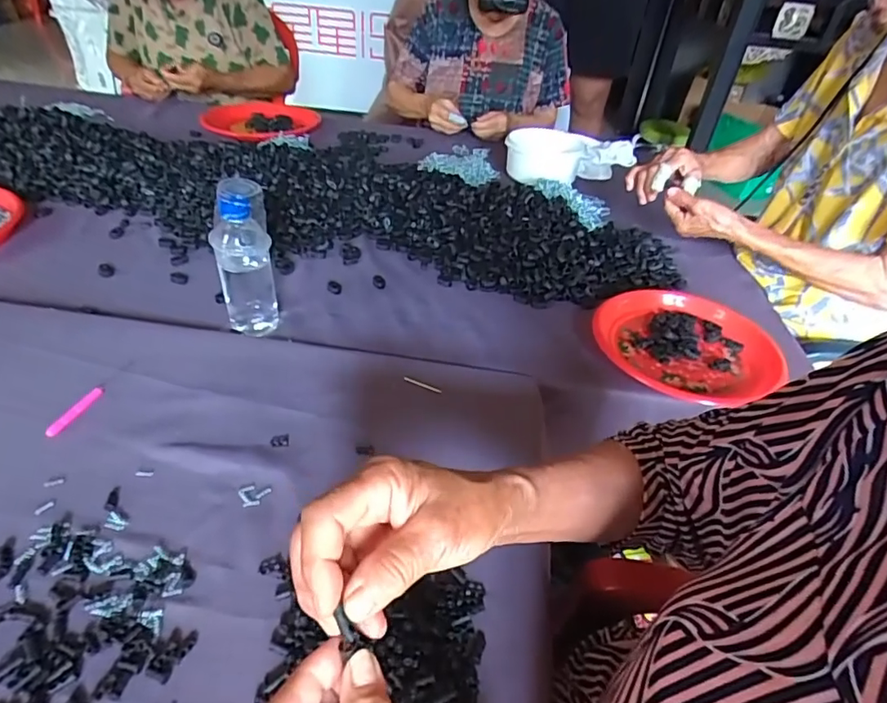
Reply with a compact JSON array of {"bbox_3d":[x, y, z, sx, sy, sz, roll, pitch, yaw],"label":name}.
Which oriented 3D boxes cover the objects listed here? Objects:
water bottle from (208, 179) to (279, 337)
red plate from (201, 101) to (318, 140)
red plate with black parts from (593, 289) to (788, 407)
[{"bbox_3d":[-0.233,-0.113,0.620,0.064,0.179,0.072,-10,42,-20],"label":"water bottle"},{"bbox_3d":[-0.427,-0.539,1.238,0.260,0.037,0.278,4,39,-3],"label":"red plate"},{"bbox_3d":[0.313,-0.018,0.695,0.200,0.036,0.199,4,39,-3],"label":"red plate with black parts"}]

